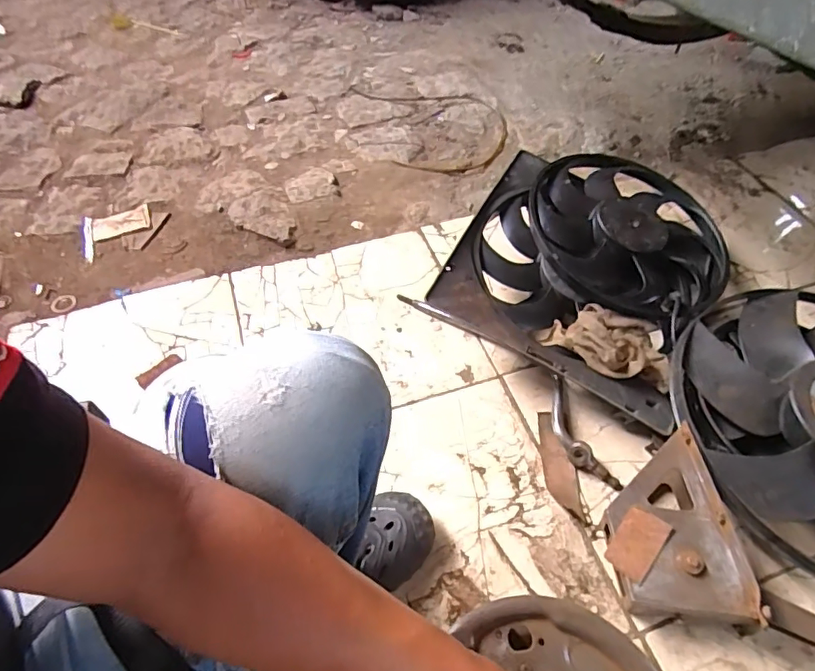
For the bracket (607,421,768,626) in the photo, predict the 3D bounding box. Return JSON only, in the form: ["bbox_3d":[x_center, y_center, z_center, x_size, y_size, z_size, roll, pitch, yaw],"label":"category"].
[{"bbox_3d":[0.342,0.262,0.682,0.153,0.079,0.234,-14,53,10],"label":"bracket"}]

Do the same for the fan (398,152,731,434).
[{"bbox_3d":[0.324,-0.142,0.937,0.456,0.136,0.542,25,59,21],"label":"fan"}]

